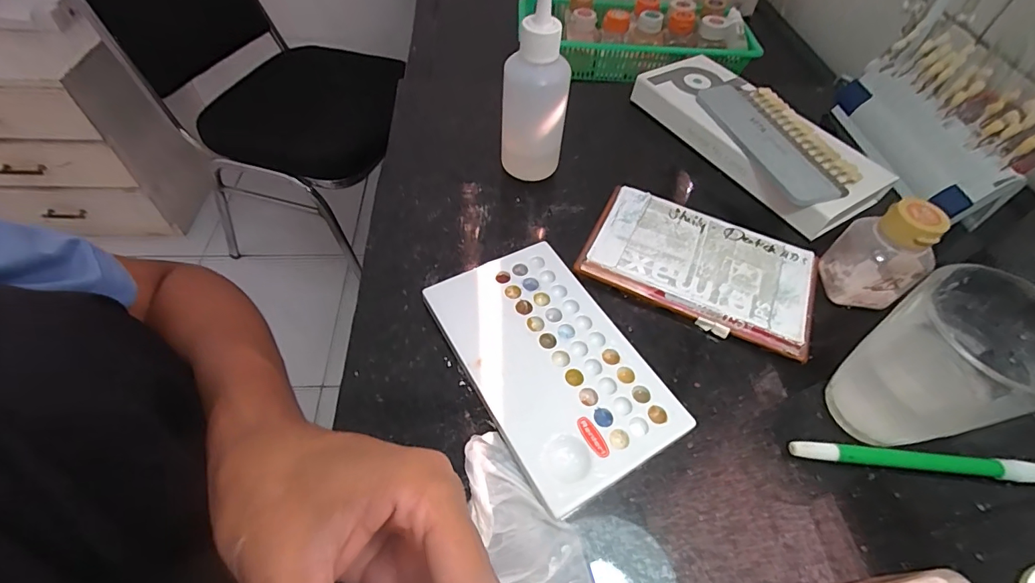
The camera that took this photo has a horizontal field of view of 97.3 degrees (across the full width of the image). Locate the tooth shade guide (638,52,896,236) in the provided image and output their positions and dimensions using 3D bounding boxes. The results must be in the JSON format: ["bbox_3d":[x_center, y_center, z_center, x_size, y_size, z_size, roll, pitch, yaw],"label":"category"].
[{"bbox_3d":[0.200,-0.138,0.393,0.094,0.026,0.212,-20,57,-17],"label":"tooth shade guide"}]

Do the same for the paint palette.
[{"bbox_3d":[0.018,0.039,0.271,0.094,0.013,0.152,-25,58,-20],"label":"paint palette"}]

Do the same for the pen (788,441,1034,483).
[{"bbox_3d":[0.221,0.093,0.247,0.144,0.009,0.009,5,53,1],"label":"pen"}]

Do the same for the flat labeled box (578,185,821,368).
[{"bbox_3d":[0.127,-0.020,0.318,0.152,0.015,0.090,23,56,14],"label":"flat labeled box"}]

